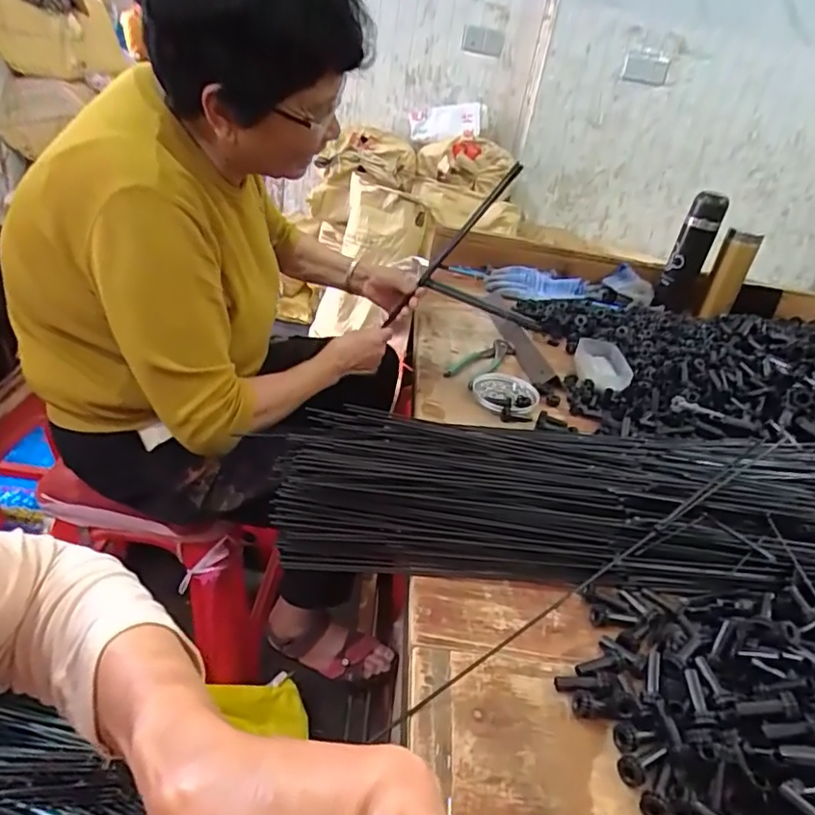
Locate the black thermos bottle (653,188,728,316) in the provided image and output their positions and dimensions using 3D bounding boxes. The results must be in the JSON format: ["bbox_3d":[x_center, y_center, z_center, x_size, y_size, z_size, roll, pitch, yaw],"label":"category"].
[{"bbox_3d":[0.565,-0.314,1.139,0.068,0.191,0.066,30,37,29],"label":"black thermos bottle"}]

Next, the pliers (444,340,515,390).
[{"bbox_3d":[0.108,-0.070,0.871,0.056,0.013,0.155,25,34,21],"label":"pliers"}]

